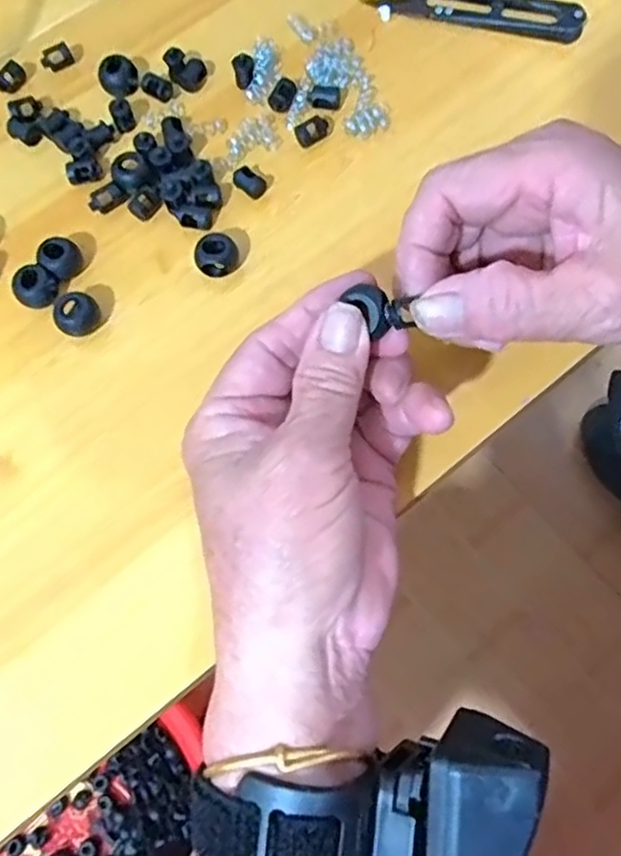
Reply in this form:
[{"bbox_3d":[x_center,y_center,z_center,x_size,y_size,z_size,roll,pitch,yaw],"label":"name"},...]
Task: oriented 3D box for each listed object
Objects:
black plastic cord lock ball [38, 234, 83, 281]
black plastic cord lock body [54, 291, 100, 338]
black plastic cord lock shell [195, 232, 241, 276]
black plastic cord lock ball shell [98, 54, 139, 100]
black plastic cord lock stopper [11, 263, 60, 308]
[{"bbox_3d":[-0.102,-0.069,0.280,0.016,0.013,0.013,-38,71,-11],"label":"black plastic cord lock ball"},{"bbox_3d":[-0.092,-0.044,0.273,0.017,0.012,0.016,-1,68,2],"label":"black plastic cord lock body"},{"bbox_3d":[-0.038,-0.070,0.278,0.017,0.013,0.015,-14,69,-3],"label":"black plastic cord lock shell"},{"bbox_3d":[-0.087,-0.159,0.311,0.017,0.011,0.015,-19,69,-5],"label":"black plastic cord lock ball shell"},{"bbox_3d":[-0.111,-0.057,0.277,0.017,0.013,0.014,-38,71,-11],"label":"black plastic cord lock stopper"}]

